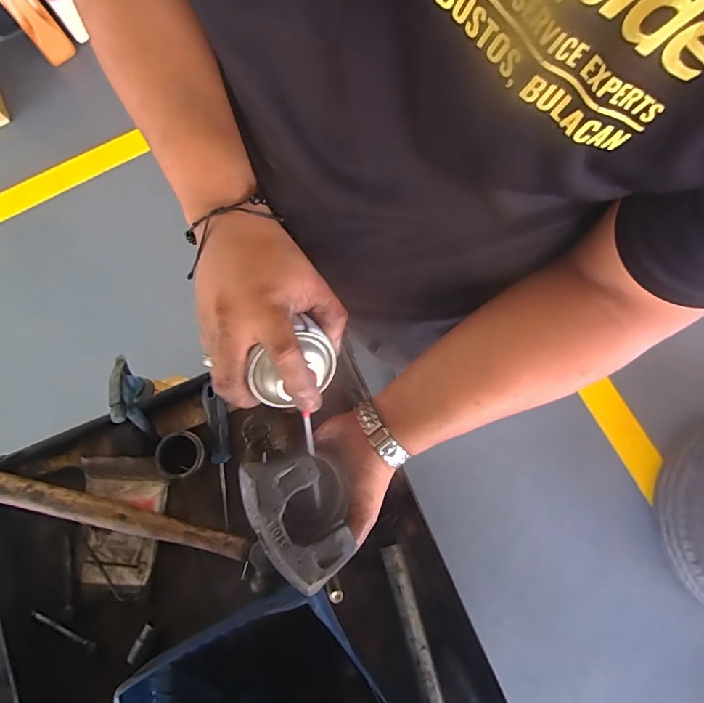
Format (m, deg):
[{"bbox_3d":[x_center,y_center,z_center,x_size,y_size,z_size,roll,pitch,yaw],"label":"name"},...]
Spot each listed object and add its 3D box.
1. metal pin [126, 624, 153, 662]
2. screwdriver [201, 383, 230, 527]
[{"bbox_3d":[-0.229,0.314,0.465,0.008,0.009,0.038,27,80,6],"label":"metal pin"},{"bbox_3d":[-0.151,0.115,0.499,0.022,0.027,0.157,-10,78,-1],"label":"screwdriver"}]

